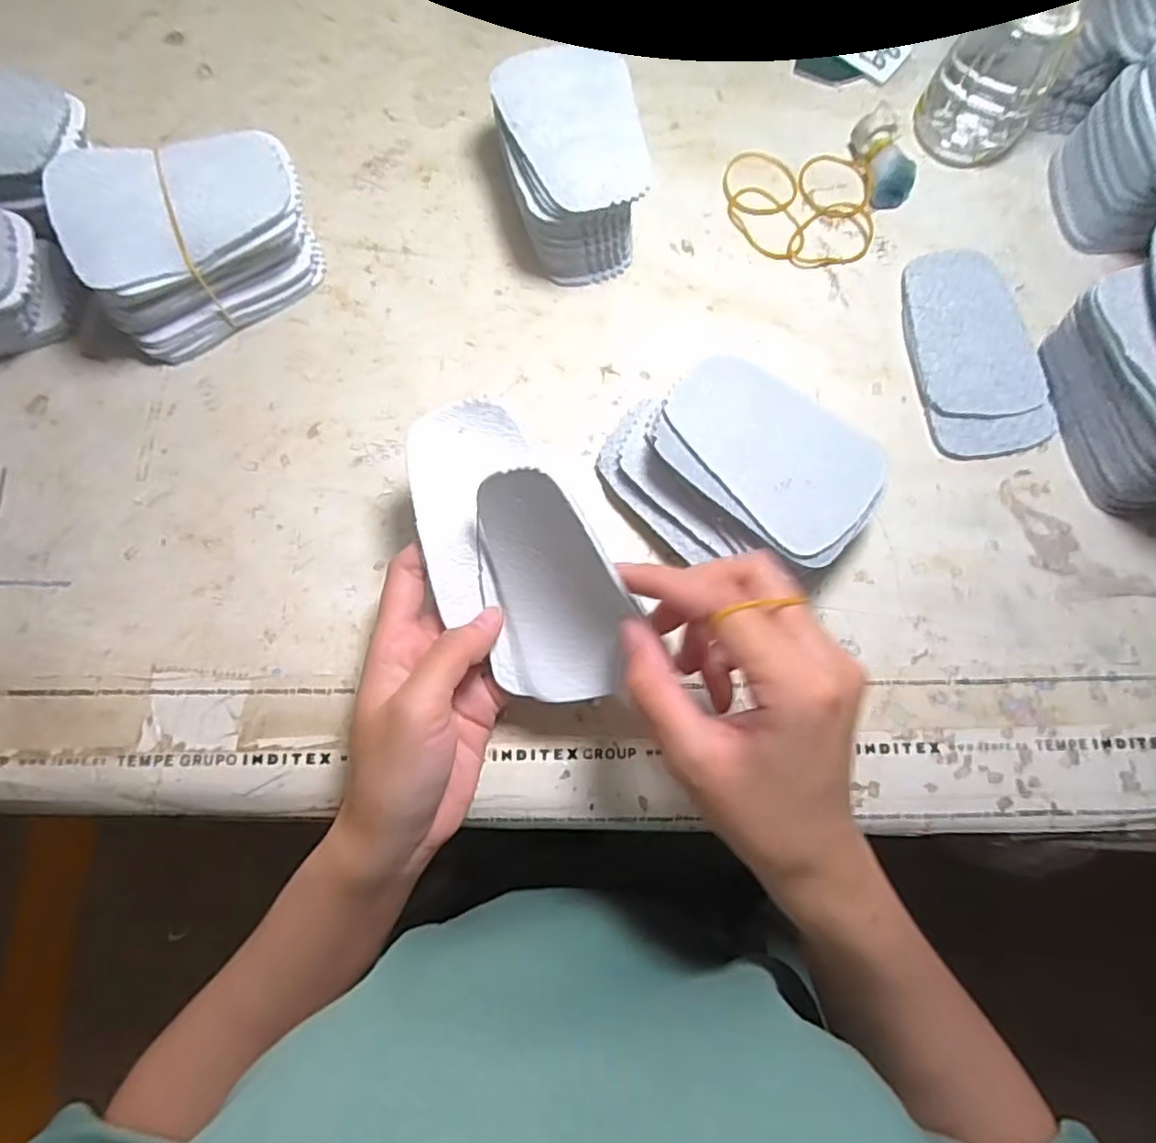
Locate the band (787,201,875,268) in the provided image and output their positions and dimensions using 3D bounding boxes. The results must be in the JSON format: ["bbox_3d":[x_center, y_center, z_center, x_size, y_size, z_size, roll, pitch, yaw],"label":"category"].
[{"bbox_3d":[0.143,-0.191,0.378,0.049,0.007,0.035,-11,77,-5],"label":"band"}]

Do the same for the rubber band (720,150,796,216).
[{"bbox_3d":[0.105,-0.226,0.386,0.042,0.004,0.044,0,77,-2],"label":"rubber band"}]

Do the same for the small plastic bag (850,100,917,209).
[{"bbox_3d":[0.174,-0.234,0.379,0.020,0.025,0.050,-14,77,-5],"label":"small plastic bag"}]

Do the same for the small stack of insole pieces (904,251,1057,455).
[{"bbox_3d":[0.216,-0.121,0.362,0.072,0.010,0.119,-3,77,-3],"label":"small stack of insole pieces"}]

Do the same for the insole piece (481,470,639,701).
[{"bbox_3d":[-0.013,0.008,0.265,0.011,0.068,0.096,-37,116,-47],"label":"insole piece"}]

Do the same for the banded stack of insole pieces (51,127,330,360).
[{"bbox_3d":[-0.187,-0.165,0.332,0.109,0.063,0.070,-27,79,-8],"label":"banded stack of insole pieces"}]

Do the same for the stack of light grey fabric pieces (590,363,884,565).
[{"bbox_3d":[0.076,-0.046,0.319,0.121,0.050,0.090,29,77,5],"label":"stack of light grey fabric pieces"}]

